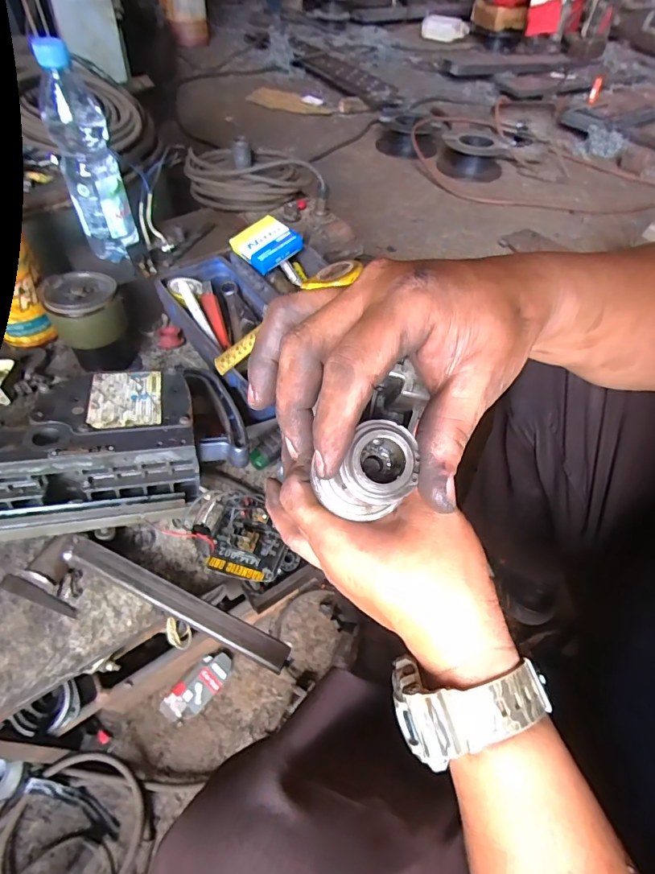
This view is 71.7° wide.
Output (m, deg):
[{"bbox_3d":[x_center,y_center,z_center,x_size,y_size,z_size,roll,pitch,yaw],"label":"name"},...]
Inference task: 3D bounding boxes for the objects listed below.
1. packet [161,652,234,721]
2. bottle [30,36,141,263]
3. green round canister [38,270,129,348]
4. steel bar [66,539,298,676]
[{"bbox_3d":[-0.190,0.367,0.667,0.110,0.020,0.049,-34,60,-26],"label":"packet"},{"bbox_3d":[-0.302,-0.348,0.575,0.066,0.232,0.068,-13,53,-14],"label":"bottle"},{"bbox_3d":[-0.297,-0.160,0.561,0.082,0.054,0.080,-18,55,-17],"label":"green round canister"},{"bbox_3d":[-0.144,0.153,0.427,0.234,0.015,0.024,22,55,12],"label":"steel bar"}]

